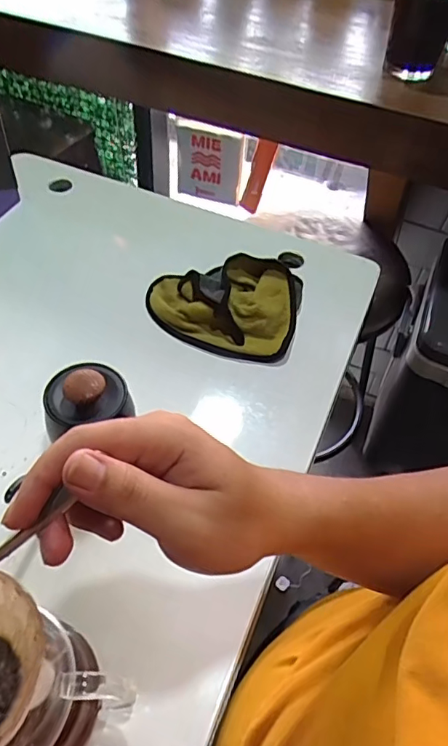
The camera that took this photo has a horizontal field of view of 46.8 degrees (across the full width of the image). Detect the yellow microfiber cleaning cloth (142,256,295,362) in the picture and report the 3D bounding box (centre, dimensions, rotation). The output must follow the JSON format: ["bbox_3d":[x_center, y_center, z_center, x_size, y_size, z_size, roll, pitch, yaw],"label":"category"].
[{"bbox_3d":[-0.003,-0.087,0.611,0.172,0.046,0.124,12,51,5],"label":"yellow microfiber cleaning cloth"}]

